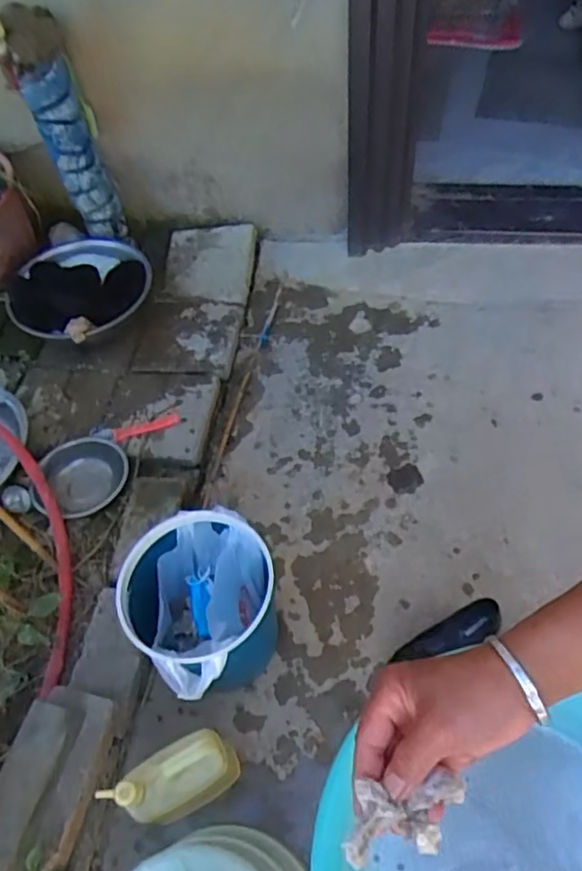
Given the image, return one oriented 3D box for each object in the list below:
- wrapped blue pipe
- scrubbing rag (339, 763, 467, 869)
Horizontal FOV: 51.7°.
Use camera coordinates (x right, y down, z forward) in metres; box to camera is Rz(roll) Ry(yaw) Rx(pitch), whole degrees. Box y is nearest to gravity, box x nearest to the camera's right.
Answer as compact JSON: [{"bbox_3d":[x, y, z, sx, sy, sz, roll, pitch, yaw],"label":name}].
[{"bbox_3d":[-0.514,-0.665,1.453,0.121,0.423,0.095,-24,56,-11],"label":"wrapped blue pipe"},{"bbox_3d":[0.067,0.223,0.352,0.076,0.033,0.039,-8,56,-2],"label":"scrubbing rag"}]

